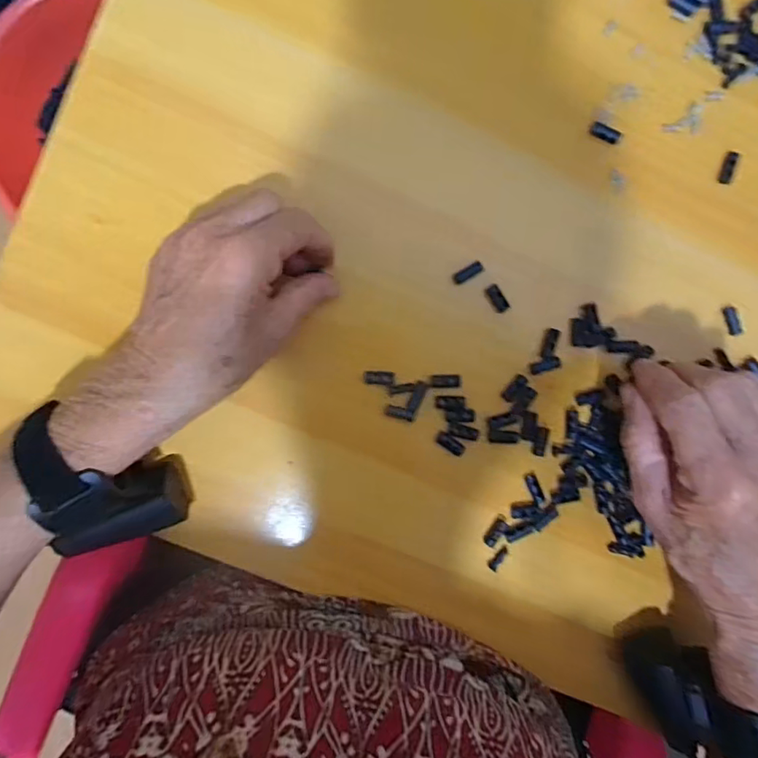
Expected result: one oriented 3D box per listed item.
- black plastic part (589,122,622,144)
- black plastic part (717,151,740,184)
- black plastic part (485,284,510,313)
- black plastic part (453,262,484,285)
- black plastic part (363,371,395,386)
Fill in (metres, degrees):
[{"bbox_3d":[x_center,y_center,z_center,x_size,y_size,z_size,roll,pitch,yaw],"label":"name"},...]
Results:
[{"bbox_3d":[0.139,-0.151,0.338,0.019,0.005,0.008,23,93,-6],"label":"black plastic part"},{"bbox_3d":[0.218,-0.132,0.343,0.008,0.004,0.020,14,93,-5],"label":"black plastic part"},{"bbox_3d":[0.073,-0.050,0.339,0.009,0.004,0.018,-33,96,-1],"label":"black plastic part"},{"bbox_3d":[0.055,-0.065,0.337,0.019,0.004,0.008,-29,96,-2],"label":"black plastic part"},{"bbox_3d":[0.000,0.000,0.339,0.019,0.004,0.008,5,94,-5],"label":"black plastic part"}]

